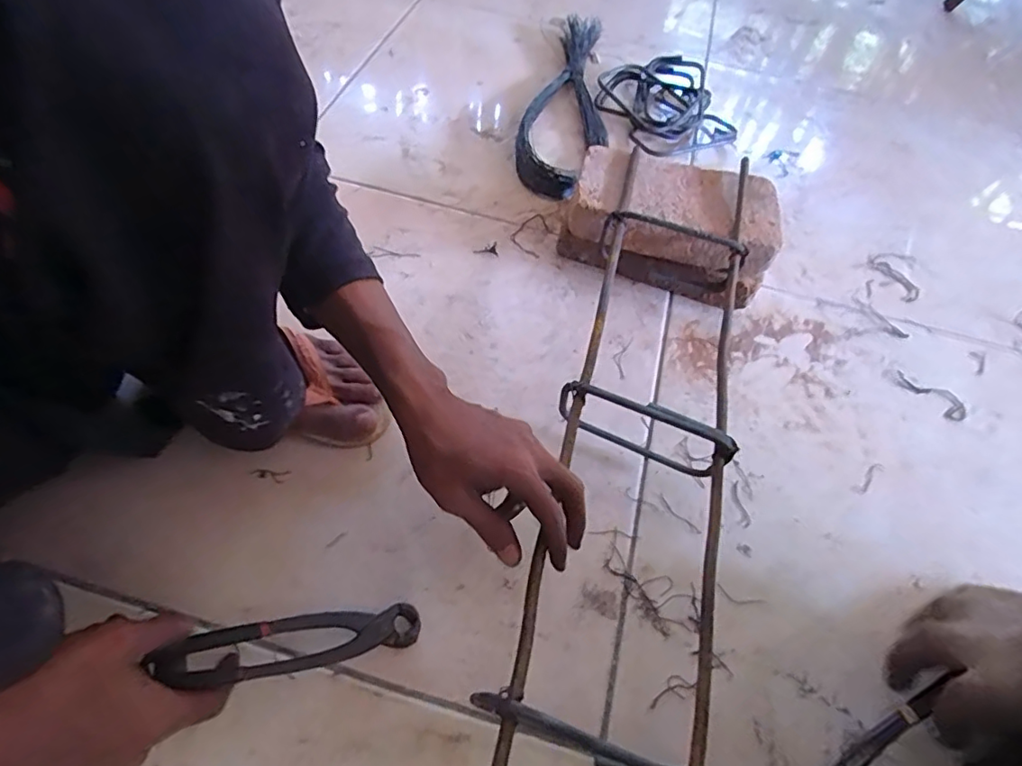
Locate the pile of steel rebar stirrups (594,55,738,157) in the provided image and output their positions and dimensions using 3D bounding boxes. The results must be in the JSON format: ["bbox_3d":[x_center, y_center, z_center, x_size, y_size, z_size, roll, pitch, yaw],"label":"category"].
[{"bbox_3d":[0.218,-0.402,0.804,0.174,0.040,0.167,-10,58,-11],"label":"pile of steel rebar stirrups"}]

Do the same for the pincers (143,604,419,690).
[{"bbox_3d":[-0.145,0.176,0.382,0.164,0.019,0.033,2,56,-24],"label":"pincers"}]

